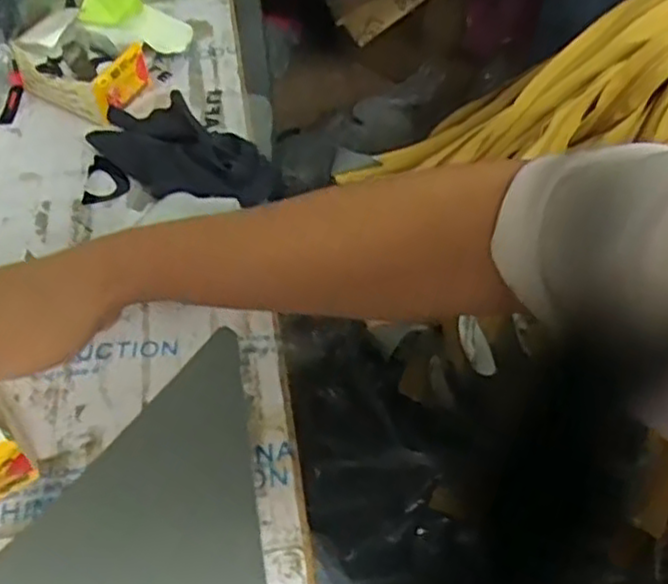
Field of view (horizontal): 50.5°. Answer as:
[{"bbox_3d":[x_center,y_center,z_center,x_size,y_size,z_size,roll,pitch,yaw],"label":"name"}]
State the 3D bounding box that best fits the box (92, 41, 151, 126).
[{"bbox_3d":[-0.176,-0.175,0.592,0.007,0.043,0.064,21,58,16],"label":"box"}]

